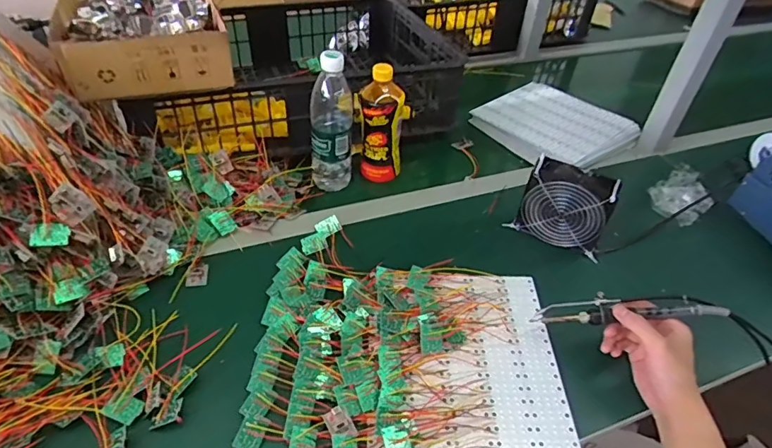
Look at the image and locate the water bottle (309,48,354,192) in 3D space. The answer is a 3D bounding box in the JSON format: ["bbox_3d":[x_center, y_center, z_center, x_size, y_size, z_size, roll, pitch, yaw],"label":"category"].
[{"bbox_3d":[-0.084,-0.154,0.751,0.064,0.225,0.074,0,43,-5],"label":"water bottle"}]

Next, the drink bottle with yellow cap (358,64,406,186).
[{"bbox_3d":[-0.007,-0.158,0.779,0.075,0.184,0.058,4,43,-1],"label":"drink bottle with yellow cap"}]

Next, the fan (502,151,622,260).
[{"bbox_3d":[0.261,-0.024,0.708,0.120,0.129,0.035,21,45,17],"label":"fan"}]

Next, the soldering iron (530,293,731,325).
[{"bbox_3d":[0.294,0.109,0.592,0.217,0.033,0.035,-4,41,14],"label":"soldering iron"}]

